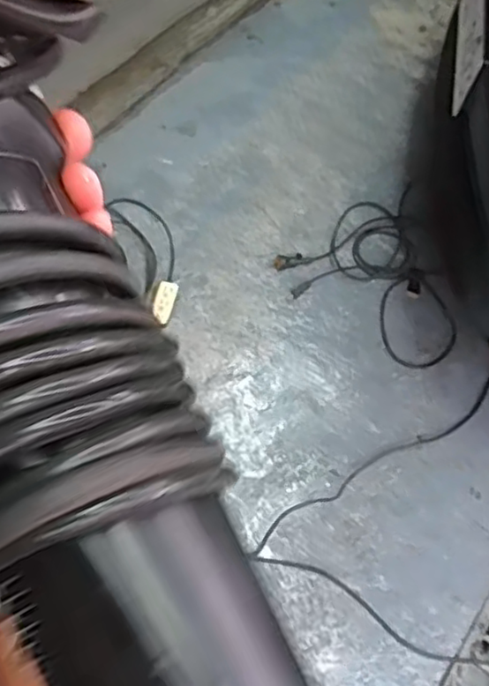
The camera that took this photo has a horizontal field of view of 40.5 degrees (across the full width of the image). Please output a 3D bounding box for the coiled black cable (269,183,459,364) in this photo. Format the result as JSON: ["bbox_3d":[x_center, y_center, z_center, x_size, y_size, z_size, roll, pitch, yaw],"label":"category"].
[{"bbox_3d":[0.289,-0.152,1.637,0.402,0.030,0.475,-7,70,-11],"label":"coiled black cable"}]

